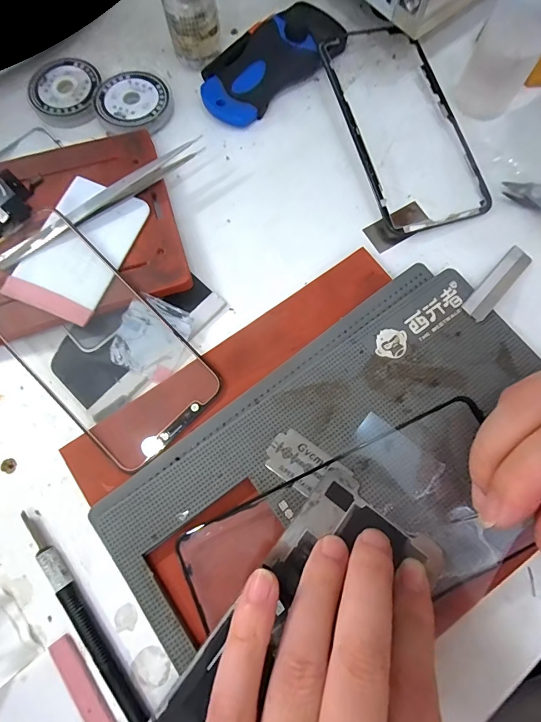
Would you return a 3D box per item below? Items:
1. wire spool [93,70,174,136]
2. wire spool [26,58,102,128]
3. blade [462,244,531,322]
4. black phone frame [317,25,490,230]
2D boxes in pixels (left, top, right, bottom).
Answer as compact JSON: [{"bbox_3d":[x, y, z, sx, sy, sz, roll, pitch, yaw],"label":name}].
[{"bbox_3d":[-0.088,-0.165,0.240,0.045,0.009,0.046,0,77,1],"label":"wire spool"},{"bbox_3d":[-0.131,-0.172,0.242,0.045,0.007,0.044,0,77,1],"label":"wire spool"},{"bbox_3d":[0.127,-0.044,0.208,0.014,0.005,0.056,42,81,9],"label":"blade"},{"bbox_3d":[0.079,-0.150,0.232,0.070,0.013,0.151,-17,77,-3],"label":"black phone frame"}]

